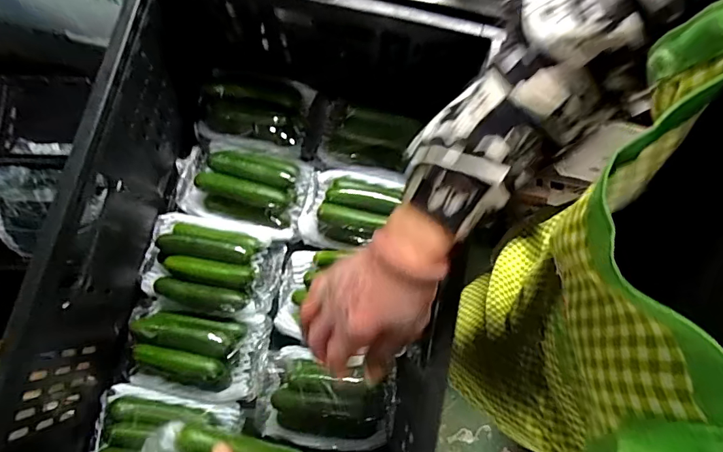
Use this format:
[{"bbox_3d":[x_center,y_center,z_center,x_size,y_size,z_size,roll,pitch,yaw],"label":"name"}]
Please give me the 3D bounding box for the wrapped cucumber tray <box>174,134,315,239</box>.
[{"bbox_3d":[-0.167,-0.063,0.603,0.186,0.046,0.124,15,80,2],"label":"wrapped cucumber tray"}]

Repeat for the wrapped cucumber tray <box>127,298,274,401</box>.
[{"bbox_3d":[-0.217,0.160,0.567,0.180,0.053,0.116,8,80,1],"label":"wrapped cucumber tray"}]

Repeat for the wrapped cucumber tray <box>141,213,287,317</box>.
[{"bbox_3d":[-0.202,0.052,0.586,0.178,0.048,0.122,13,80,2],"label":"wrapped cucumber tray"}]

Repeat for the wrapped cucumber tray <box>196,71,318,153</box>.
[{"bbox_3d":[-0.150,-0.163,0.626,0.159,0.050,0.110,9,80,1],"label":"wrapped cucumber tray"}]

